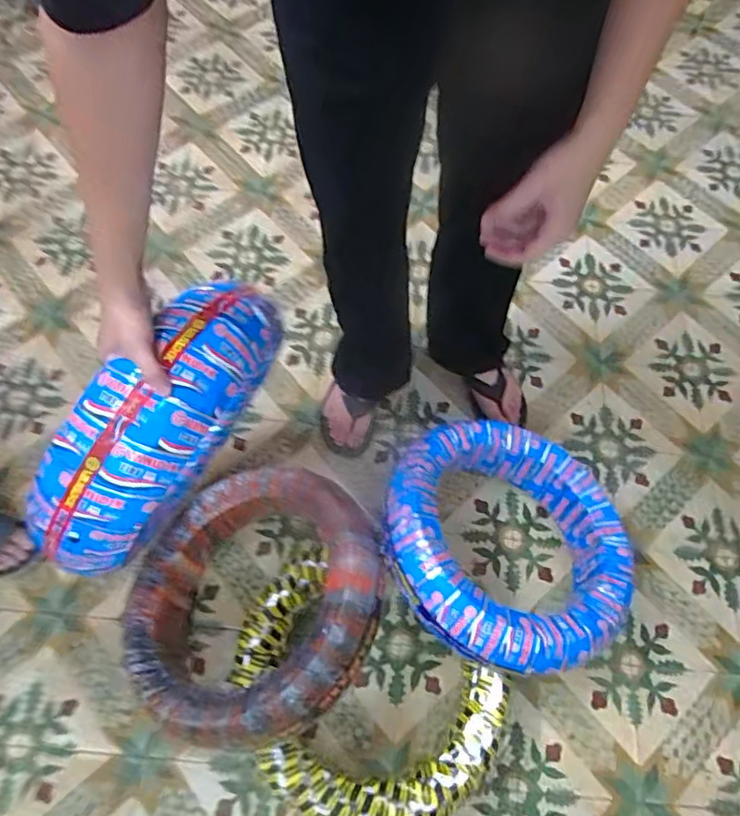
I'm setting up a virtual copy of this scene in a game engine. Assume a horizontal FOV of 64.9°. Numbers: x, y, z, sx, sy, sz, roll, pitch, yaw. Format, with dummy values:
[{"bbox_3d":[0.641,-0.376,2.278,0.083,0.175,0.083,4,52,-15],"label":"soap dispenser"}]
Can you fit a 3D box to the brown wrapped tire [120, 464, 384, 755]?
[{"bbox_3d":[-0.176,0.285,0.891,0.389,0.095,0.391,-15,48,18],"label":"brown wrapped tire"}]

